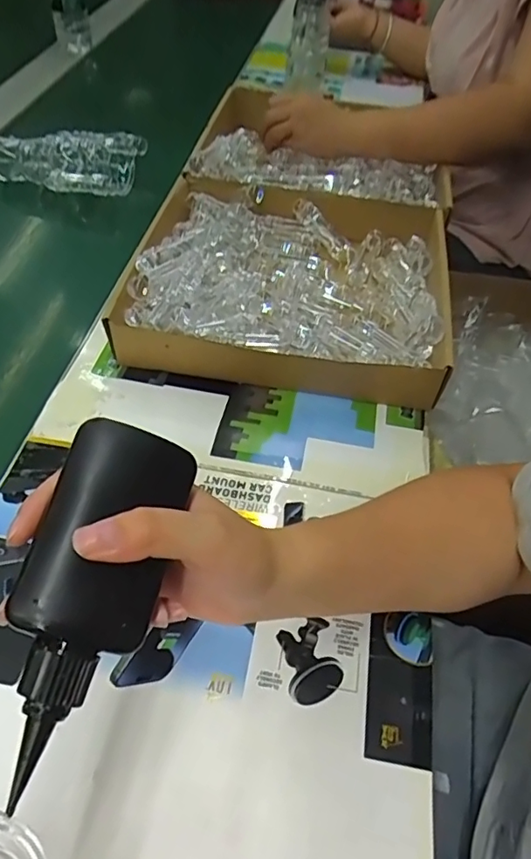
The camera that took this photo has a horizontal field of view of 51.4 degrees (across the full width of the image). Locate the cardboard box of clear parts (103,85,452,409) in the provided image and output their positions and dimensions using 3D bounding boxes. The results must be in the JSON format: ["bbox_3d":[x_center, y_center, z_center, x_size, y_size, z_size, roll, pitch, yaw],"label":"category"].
[{"bbox_3d":[0.043,-0.216,0.623,0.300,0.062,0.427,9,50,5],"label":"cardboard box of clear parts"}]

